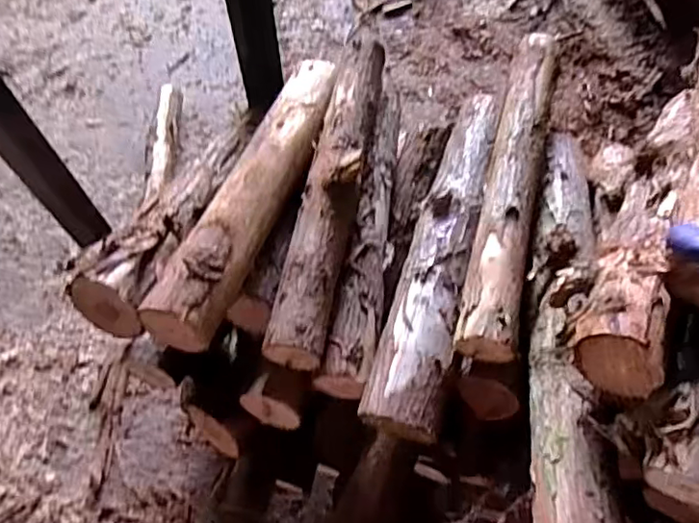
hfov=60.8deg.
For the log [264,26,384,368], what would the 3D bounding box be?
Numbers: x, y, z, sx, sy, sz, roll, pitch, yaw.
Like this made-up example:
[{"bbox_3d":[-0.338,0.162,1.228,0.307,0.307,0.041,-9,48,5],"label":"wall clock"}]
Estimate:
[{"bbox_3d":[-0.019,-0.109,0.792,0.072,0.069,0.509,10,64,4],"label":"log"}]

